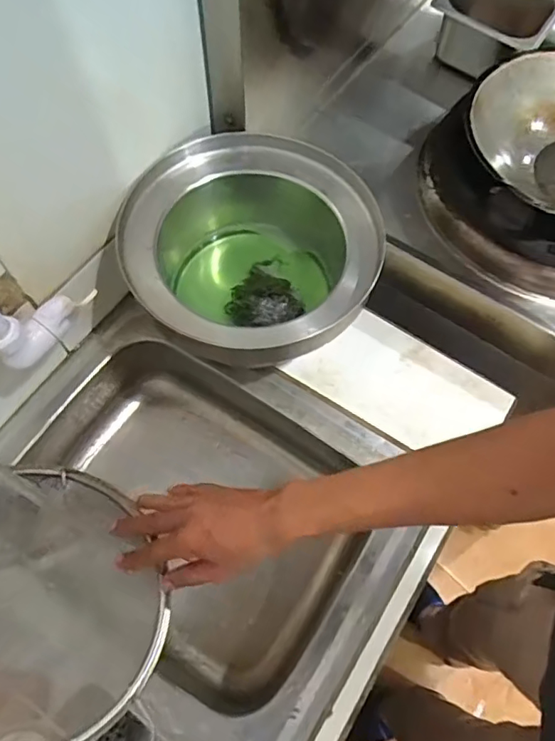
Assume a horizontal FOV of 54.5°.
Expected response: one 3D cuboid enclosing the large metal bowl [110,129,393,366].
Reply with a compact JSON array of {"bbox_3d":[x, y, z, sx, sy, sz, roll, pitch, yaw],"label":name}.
[{"bbox_3d":[-0.034,-0.136,0.694,0.285,0.144,0.300,1,65,-2],"label":"large metal bowl"}]

